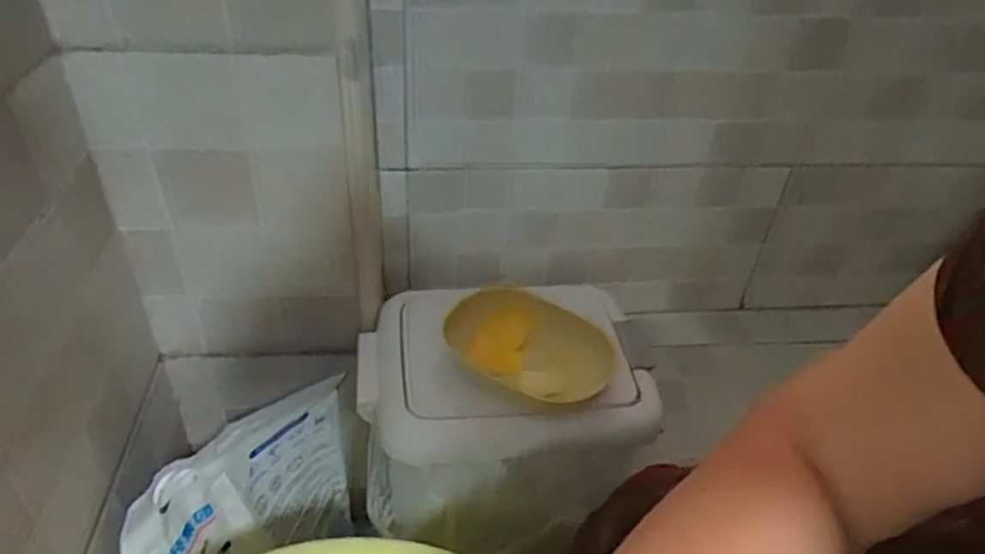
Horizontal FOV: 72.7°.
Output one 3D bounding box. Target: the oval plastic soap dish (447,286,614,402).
[{"bbox_3d":[0.034,0.056,0.599,0.142,0.033,0.095,14,38,12],"label":"oval plastic soap dish"}]

